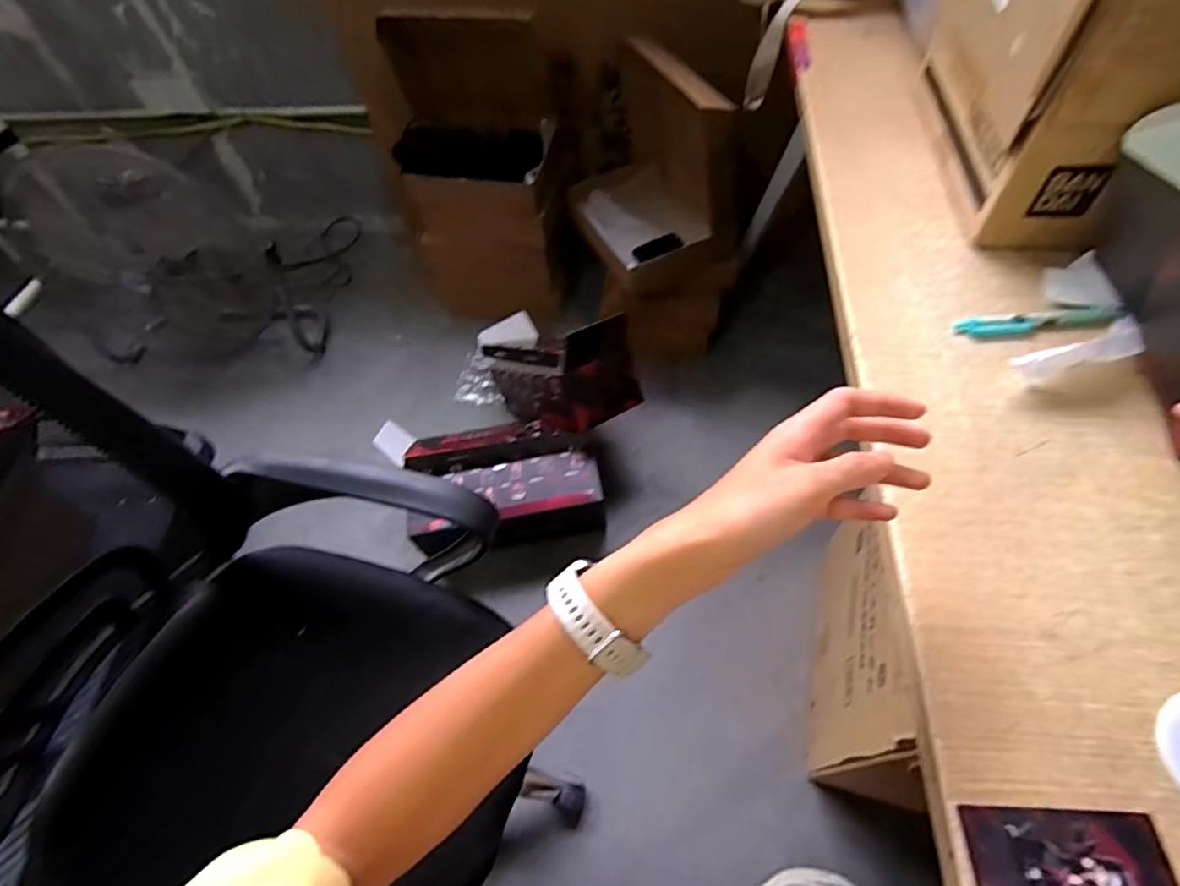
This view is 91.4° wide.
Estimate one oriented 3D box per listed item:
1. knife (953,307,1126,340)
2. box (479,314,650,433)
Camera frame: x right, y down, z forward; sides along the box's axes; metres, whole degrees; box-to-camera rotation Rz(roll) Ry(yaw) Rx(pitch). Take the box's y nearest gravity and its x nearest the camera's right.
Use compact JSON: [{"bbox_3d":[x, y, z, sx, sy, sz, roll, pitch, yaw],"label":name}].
[{"bbox_3d":[0.397,-0.108,0.511,0.132,0.015,0.022,-5,57,1],"label":"knife"},{"bbox_3d":[-0.088,-0.164,1.267,0.191,0.219,0.418,-45,39,-22],"label":"box"}]

